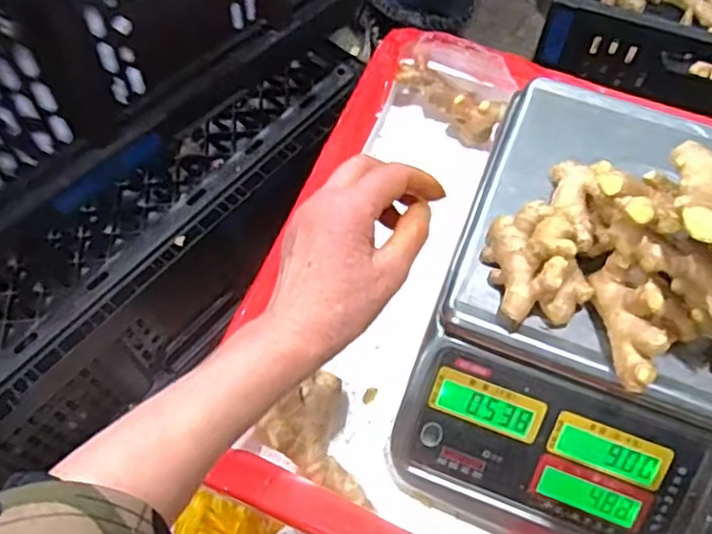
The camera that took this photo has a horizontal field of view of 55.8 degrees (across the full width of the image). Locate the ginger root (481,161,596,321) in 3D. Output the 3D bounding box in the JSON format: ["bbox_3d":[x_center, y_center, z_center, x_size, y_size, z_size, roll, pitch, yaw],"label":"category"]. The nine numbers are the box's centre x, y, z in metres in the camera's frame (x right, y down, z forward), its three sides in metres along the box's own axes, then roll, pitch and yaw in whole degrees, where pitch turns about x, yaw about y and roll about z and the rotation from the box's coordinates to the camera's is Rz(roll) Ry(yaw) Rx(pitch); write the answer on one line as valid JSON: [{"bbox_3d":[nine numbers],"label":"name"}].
[{"bbox_3d":[0.120,-0.015,0.438,0.065,0.044,0.108,9,63,4],"label":"ginger root"}]

